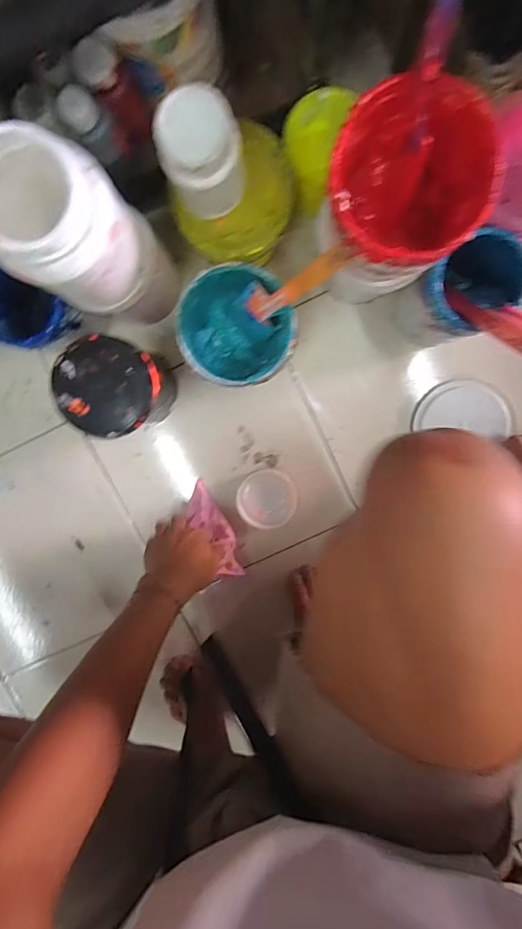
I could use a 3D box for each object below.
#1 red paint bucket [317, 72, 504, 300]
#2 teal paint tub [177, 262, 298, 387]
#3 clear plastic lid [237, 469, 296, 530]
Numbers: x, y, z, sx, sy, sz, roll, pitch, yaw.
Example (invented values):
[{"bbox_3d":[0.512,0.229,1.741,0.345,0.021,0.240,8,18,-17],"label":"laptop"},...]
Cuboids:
[{"bbox_3d":[0.124,-0.227,0.384,0.113,0.142,0.117,0,100,0],"label":"red paint bucket"},{"bbox_3d":[-0.025,-0.160,0.528,0.124,0.125,0.123,0,99,1],"label":"teal paint tub"},{"bbox_3d":[0.008,0.049,0.619,0.081,0.014,0.080,3,99,0],"label":"clear plastic lid"}]

